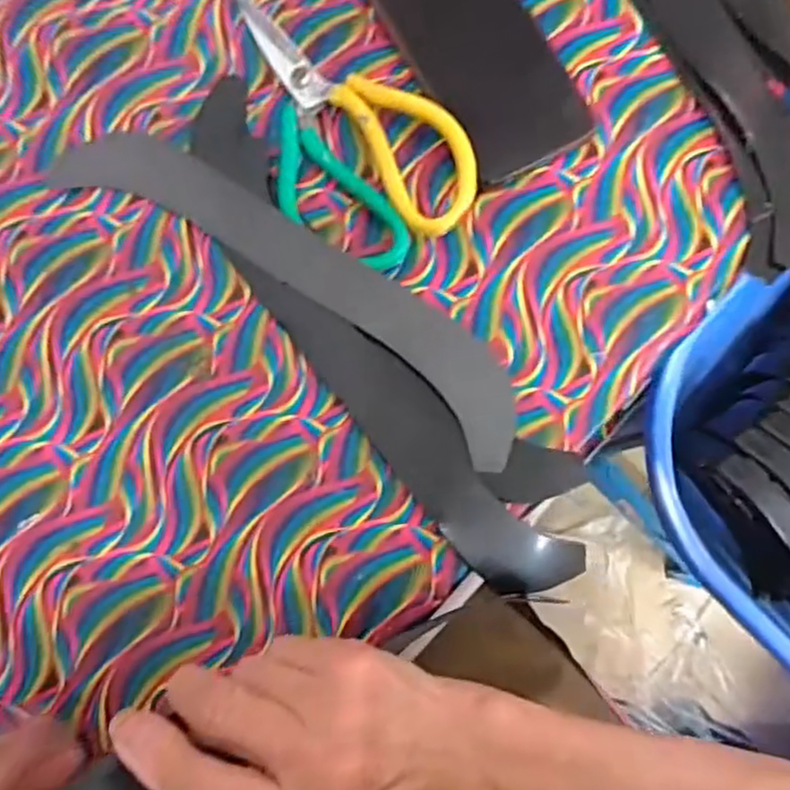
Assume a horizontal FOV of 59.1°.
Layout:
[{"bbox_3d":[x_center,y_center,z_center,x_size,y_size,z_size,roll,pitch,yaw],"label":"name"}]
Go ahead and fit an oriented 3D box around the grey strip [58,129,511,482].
[{"bbox_3d":[-0.056,-0.066,0.382,0.296,0.015,0.052,34,94,7],"label":"grey strip"}]

